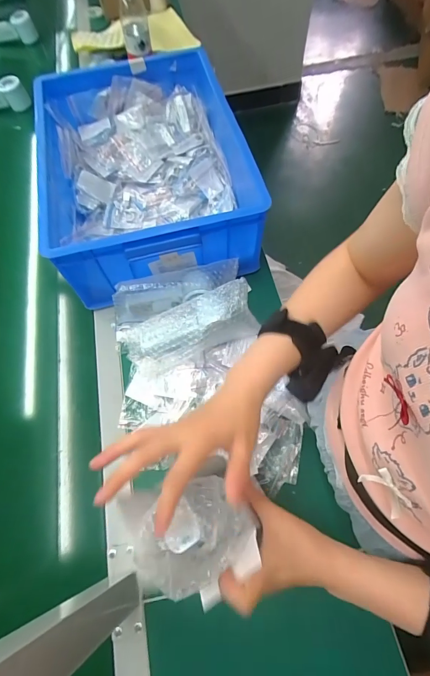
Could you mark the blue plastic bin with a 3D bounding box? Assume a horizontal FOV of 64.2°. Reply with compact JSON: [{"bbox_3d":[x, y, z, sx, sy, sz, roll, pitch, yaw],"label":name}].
[{"bbox_3d":[-0.128,-0.324,0.651,0.347,0.146,0.470,-13,65,-4],"label":"blue plastic bin"}]

